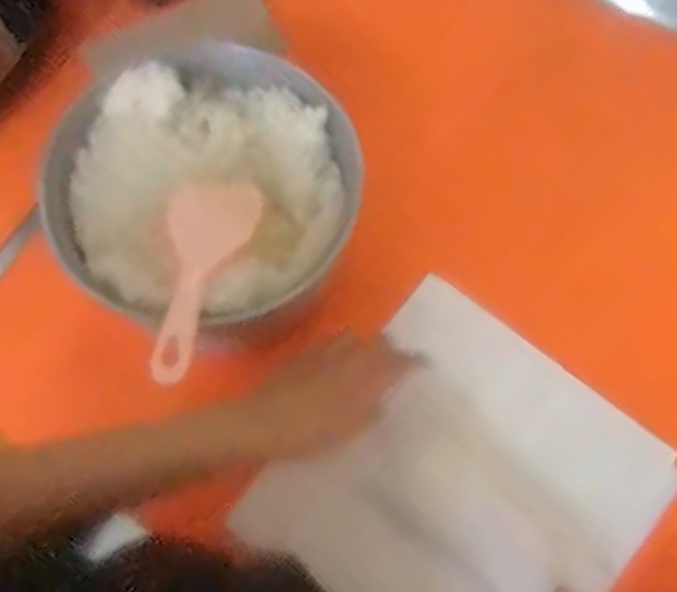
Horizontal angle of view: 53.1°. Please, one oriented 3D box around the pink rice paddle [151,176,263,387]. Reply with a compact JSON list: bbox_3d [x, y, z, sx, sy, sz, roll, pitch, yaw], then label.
[{"bbox_3d":[-0.102,-0.018,0.486,0.063,0.028,0.179,6,45,3],"label":"pink rice paddle"}]

